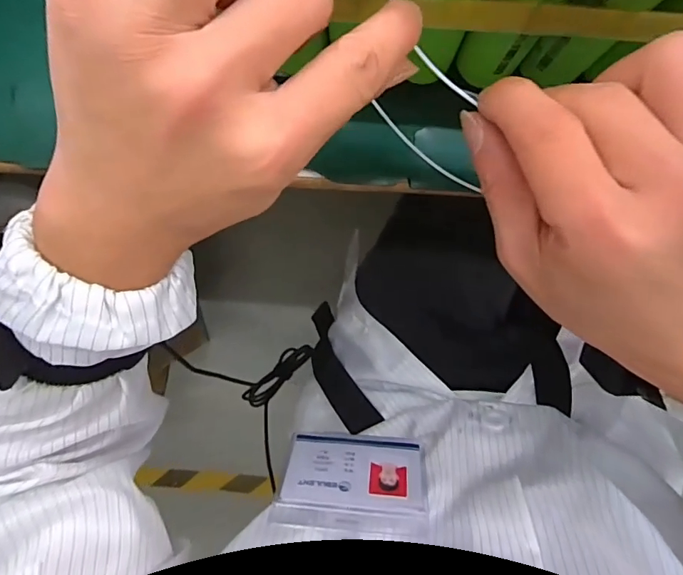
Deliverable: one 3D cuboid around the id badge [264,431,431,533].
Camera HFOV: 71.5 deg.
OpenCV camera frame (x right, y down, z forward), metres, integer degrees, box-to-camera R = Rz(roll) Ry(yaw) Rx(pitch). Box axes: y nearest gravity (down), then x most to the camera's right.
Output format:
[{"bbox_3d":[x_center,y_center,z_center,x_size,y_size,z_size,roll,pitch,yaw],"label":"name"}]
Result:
[{"bbox_3d":[0.009,0.129,0.322,0.096,0.078,0.004,3,117,4],"label":"id badge"}]

